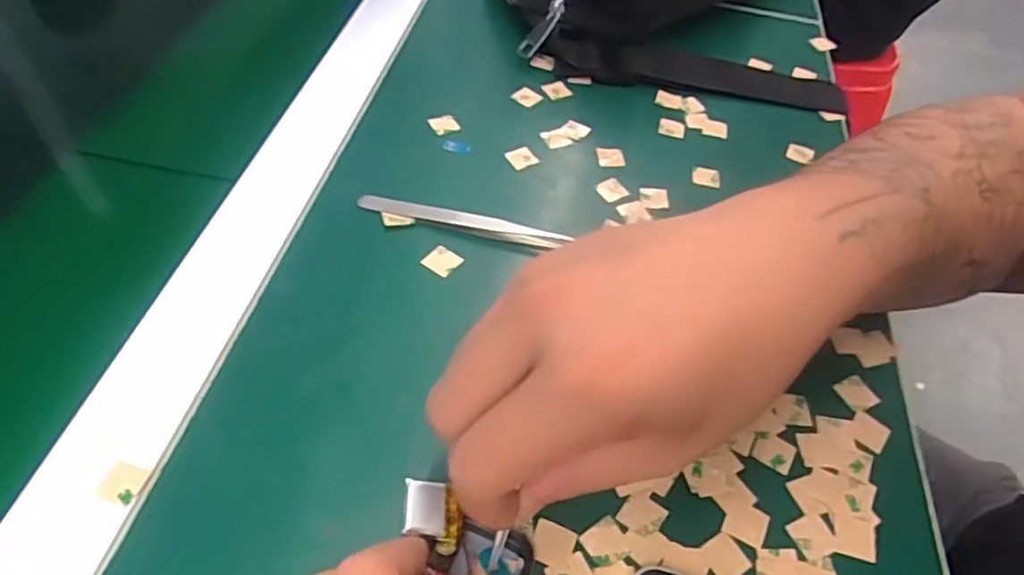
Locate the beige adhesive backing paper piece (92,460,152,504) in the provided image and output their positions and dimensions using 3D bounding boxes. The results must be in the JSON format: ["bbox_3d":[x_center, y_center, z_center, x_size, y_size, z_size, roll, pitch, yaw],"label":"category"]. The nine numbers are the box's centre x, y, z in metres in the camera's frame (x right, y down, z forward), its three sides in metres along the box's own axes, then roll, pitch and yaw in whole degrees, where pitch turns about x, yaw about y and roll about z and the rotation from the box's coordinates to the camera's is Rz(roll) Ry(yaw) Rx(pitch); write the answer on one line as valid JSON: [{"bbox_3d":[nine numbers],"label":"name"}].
[{"bbox_3d":[-0.141,0.070,0.236,0.012,0.004,0.014,16,51,7],"label":"beige adhesive backing paper piece"}]

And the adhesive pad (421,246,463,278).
[{"bbox_3d":[-0.034,-0.014,0.320,0.015,0.004,0.015,30,54,17],"label":"adhesive pad"}]

